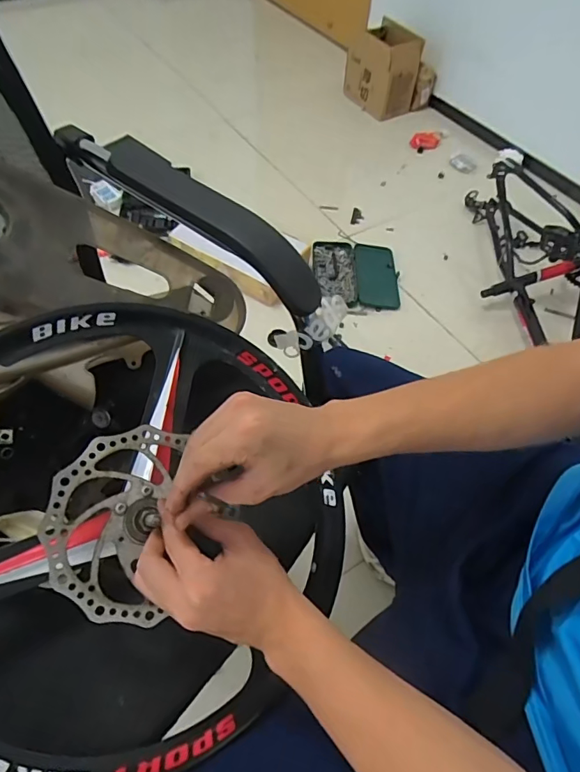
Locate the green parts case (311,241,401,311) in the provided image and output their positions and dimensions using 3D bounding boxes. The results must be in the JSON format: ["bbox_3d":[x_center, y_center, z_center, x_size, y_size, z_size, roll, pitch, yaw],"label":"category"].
[{"bbox_3d":[0.191,-0.324,1.360,0.245,0.040,0.257,1,55,-2],"label":"green parts case"}]

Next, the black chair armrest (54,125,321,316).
[{"bbox_3d":[-0.119,-0.193,0.504,0.363,0.067,0.051,35,60,19],"label":"black chair armrest"}]

